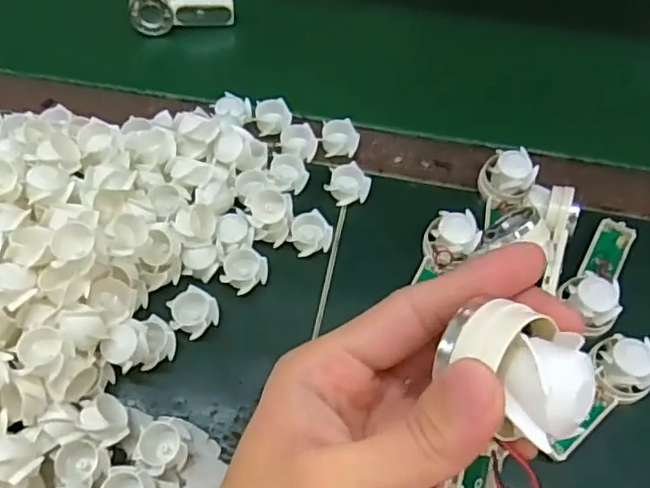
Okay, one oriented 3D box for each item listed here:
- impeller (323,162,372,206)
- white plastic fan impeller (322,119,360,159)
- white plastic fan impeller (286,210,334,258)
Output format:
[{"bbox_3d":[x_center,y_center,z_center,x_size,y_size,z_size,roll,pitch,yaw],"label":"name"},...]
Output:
[{"bbox_3d":[0.018,-0.046,0.464,0.032,0.011,0.028,-8,60,-4],"label":"impeller"},{"bbox_3d":[0.012,-0.083,0.487,0.028,0.009,0.031,-3,60,-2],"label":"white plastic fan impeller"},{"bbox_3d":[-0.011,-0.008,0.442,0.029,0.012,0.029,0,59,0],"label":"white plastic fan impeller"}]

